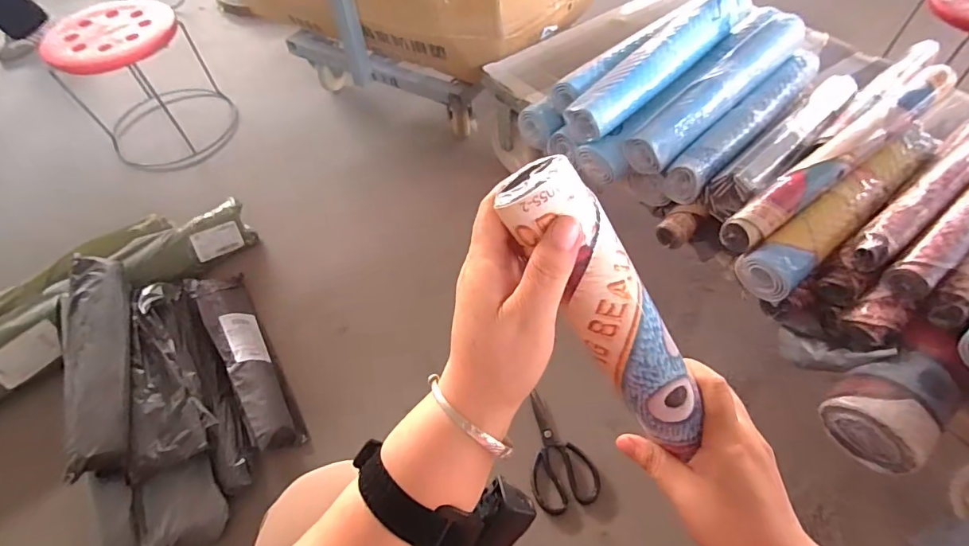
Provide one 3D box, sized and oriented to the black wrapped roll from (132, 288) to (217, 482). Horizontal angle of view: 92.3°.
[{"bbox_3d":[-0.604,0.165,0.871,0.131,0.050,0.395,-23,56,-14],"label":"black wrapped roll"}]

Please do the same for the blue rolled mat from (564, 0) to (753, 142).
[{"bbox_3d":[0.308,-0.370,0.808,0.431,0.084,0.085,-39,62,-23],"label":"blue rolled mat"}]

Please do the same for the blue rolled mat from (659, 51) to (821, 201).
[{"bbox_3d":[0.454,-0.258,0.785,0.439,0.065,0.064,-38,61,-22],"label":"blue rolled mat"}]

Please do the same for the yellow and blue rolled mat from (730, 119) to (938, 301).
[{"bbox_3d":[0.534,-0.102,0.676,0.435,0.060,0.070,-32,59,-19],"label":"yellow and blue rolled mat"}]

